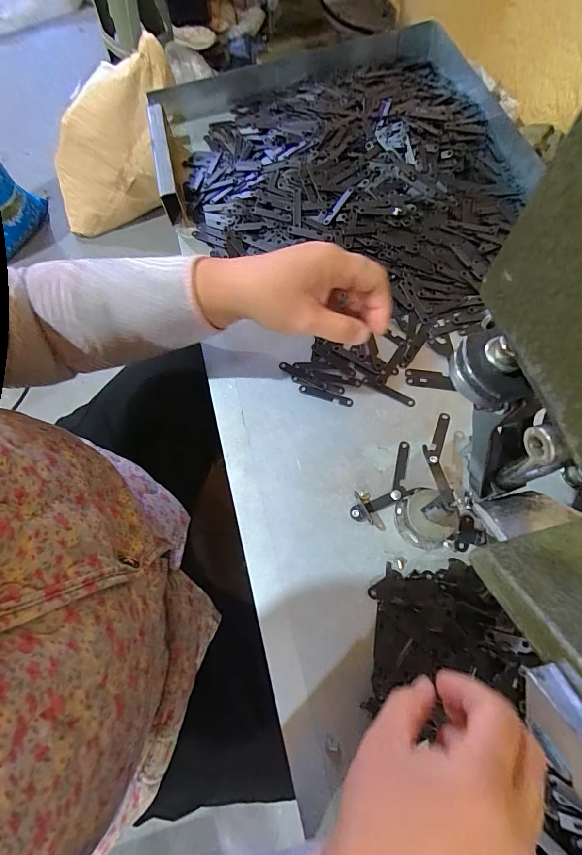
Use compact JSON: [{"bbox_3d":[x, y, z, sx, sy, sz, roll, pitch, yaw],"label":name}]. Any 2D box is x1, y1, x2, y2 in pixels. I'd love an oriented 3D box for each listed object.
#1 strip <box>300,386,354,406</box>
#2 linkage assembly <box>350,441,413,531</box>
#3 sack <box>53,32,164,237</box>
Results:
[{"bbox_3d":[0.033,-0.030,0.351,0.051,0.004,0.008,17,70,10],"label":"strip"},{"bbox_3d":[0.083,0.049,0.313,0.034,0.010,0.079,38,75,16],"label":"linkage assembly"},{"bbox_3d":[-0.647,-0.976,1.367,0.274,0.702,0.209,-4,62,-46],"label":"sack"}]

